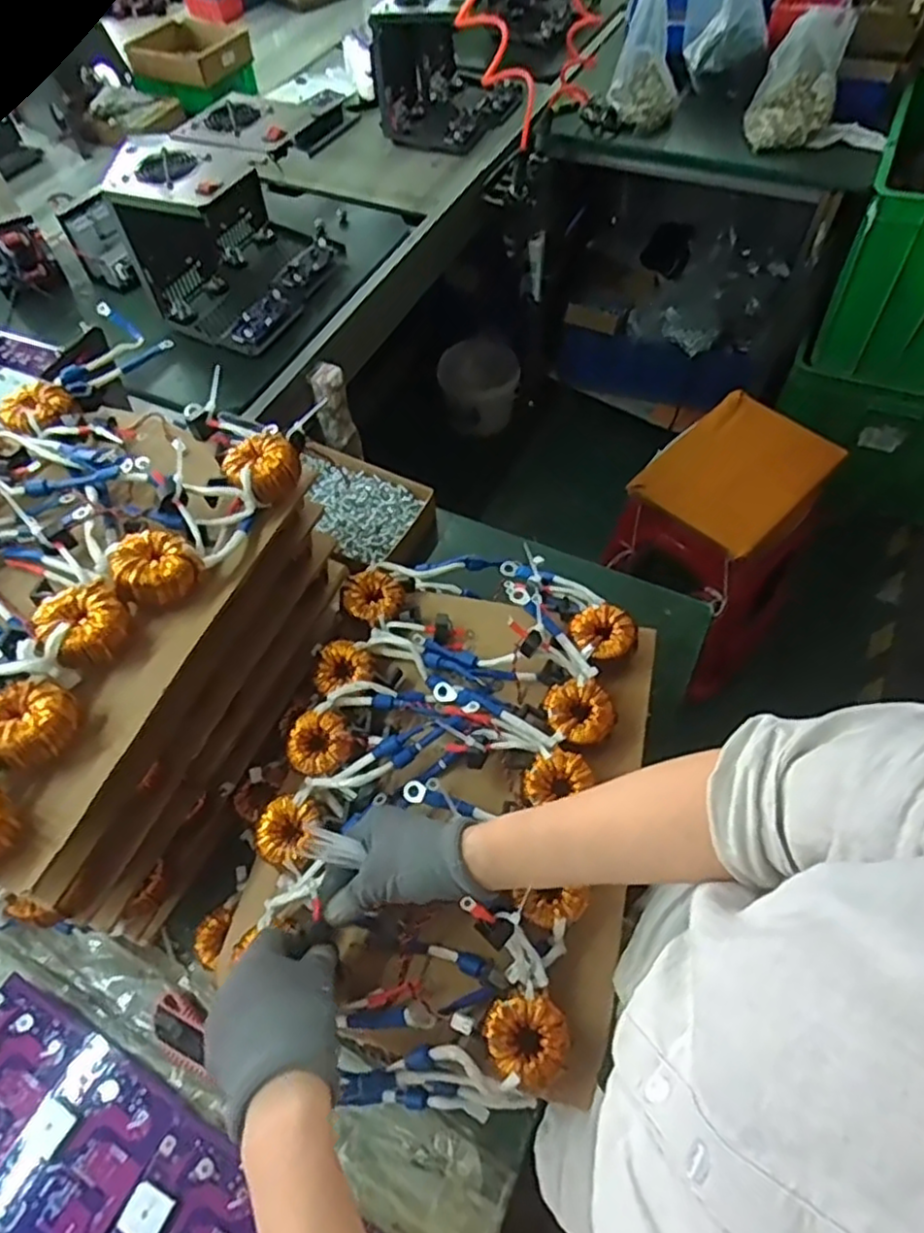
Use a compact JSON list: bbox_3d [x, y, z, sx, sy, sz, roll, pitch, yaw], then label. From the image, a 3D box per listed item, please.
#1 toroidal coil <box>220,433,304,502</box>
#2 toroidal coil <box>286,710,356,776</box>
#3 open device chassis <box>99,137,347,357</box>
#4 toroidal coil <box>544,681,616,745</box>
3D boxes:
[{"bbox_3d":[-0.176,-0.132,0.594,0.060,0.034,0.060,-1,58,2],"label":"toroidal coil"},{"bbox_3d":[-0.127,0.112,0.601,0.056,0.021,0.052,-1,58,2],"label":"toroidal coil"},{"bbox_3d":[-0.345,-0.617,1.053,0.202,0.226,0.332,22,62,15],"label":"open device chassis"},{"bbox_3d":[0.104,0.088,0.599,0.056,0.034,0.055,-1,58,2],"label":"toroidal coil"}]

